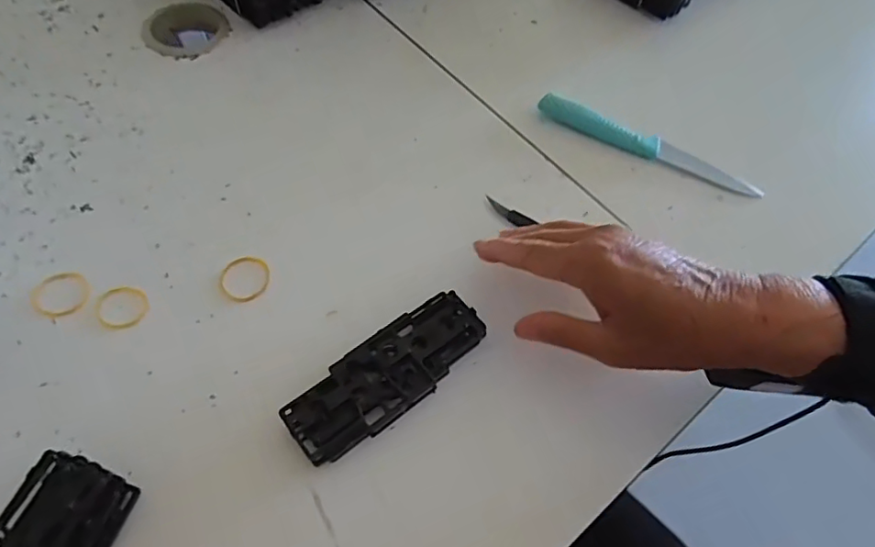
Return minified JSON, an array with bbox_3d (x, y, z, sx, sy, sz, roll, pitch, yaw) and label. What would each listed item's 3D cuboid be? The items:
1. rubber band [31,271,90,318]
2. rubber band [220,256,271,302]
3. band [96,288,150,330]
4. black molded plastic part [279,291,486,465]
[{"bbox_3d":[-0.232,0.012,0.343,0.031,0.004,0.031,2,59,-3],"label":"rubber band"},{"bbox_3d":[-0.124,0.002,0.360,0.030,0.004,0.033,2,59,-3],"label":"rubber band"},{"bbox_3d":[-0.196,0.021,0.344,0.031,0.004,0.029,2,59,-3],"label":"band"},{"bbox_3d":[-0.027,0.056,0.325,0.125,0.016,0.046,-33,67,-22],"label":"black molded plastic part"}]

